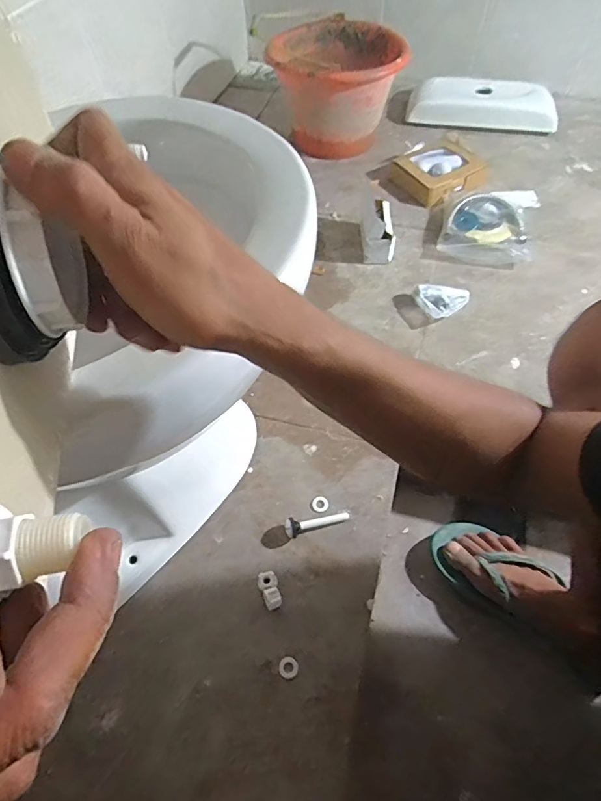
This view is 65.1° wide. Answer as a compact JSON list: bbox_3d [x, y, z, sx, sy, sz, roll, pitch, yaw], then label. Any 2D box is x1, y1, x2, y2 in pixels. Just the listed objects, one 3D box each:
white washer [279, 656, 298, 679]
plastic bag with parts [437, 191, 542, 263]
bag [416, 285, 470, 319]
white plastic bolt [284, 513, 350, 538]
[{"bbox_3d":[-0.013,0.296,0.522,0.021,0.004,0.022,0,58,1],"label":"white washer"},{"bbox_3d":[0.368,-0.349,0.911,0.161,0.034,0.212,16,60,11],"label":"plastic bag with parts"},{"bbox_3d":[0.241,-0.164,0.796,0.087,0.028,0.059,7,59,5],"label":"bag"},{"bbox_3d":[0.021,0.154,0.604,0.082,0.020,0.021,-17,59,-9],"label":"white plastic bolt"}]

